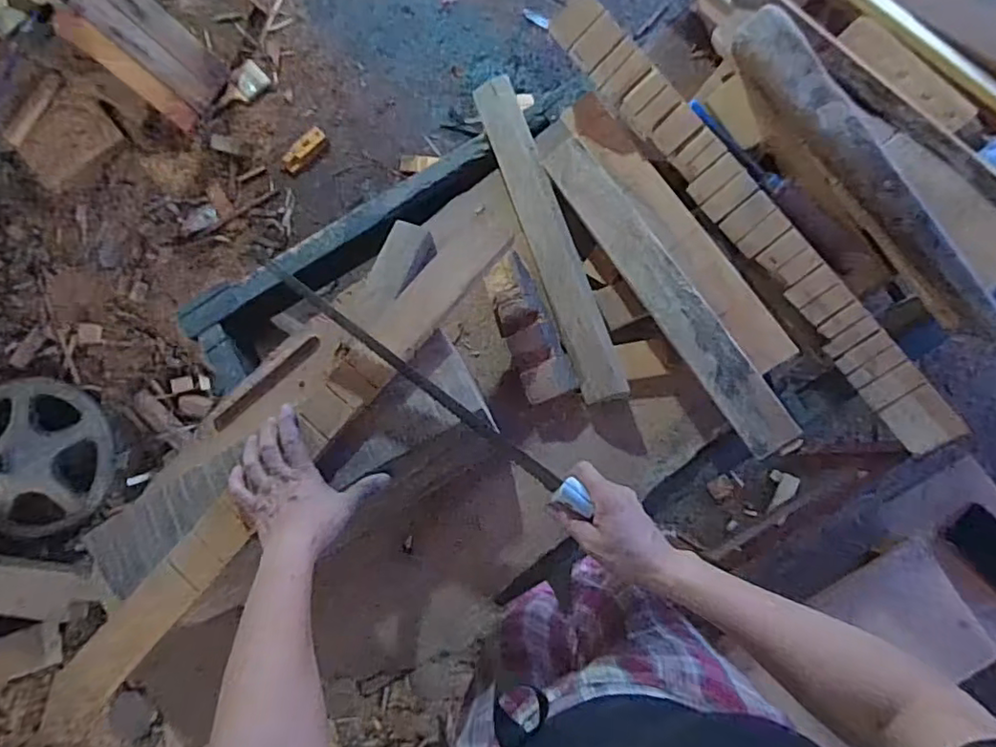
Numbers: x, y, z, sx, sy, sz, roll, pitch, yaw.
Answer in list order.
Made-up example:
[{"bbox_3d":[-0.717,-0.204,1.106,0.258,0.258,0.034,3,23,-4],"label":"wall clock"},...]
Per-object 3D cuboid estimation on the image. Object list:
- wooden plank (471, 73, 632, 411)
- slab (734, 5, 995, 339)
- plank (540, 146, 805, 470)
[{"bbox_3d":[0.057,-0.164,0.713,0.053,0.014,0.411,-22,79,20],"label":"wooden plank"},{"bbox_3d":[0.389,-0.209,0.631,0.056,0.068,0.414,-36,79,-1],"label":"slab"},{"bbox_3d":[0.182,-0.092,0.665,0.058,0.018,0.411,-36,76,15],"label":"plank"}]

